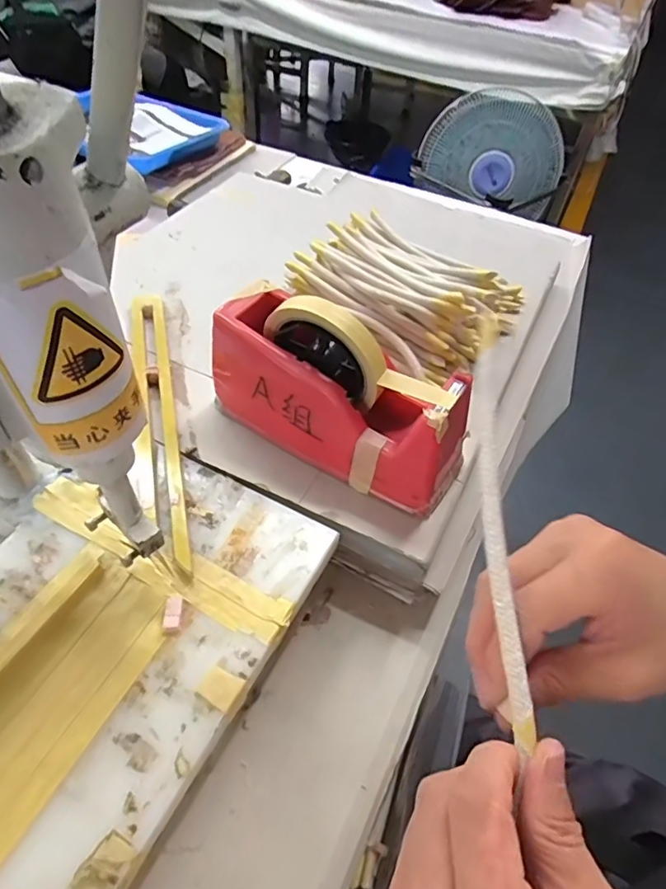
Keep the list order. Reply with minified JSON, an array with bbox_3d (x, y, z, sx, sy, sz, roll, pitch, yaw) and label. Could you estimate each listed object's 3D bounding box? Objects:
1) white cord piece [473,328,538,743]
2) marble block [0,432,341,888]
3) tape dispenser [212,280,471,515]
[{"bbox_3d":[0.076,0.029,0.251,0.015,0.006,0.195,2,71,-4],"label":"white cord piece"},{"bbox_3d":[-0.150,0.124,0.331,0.197,0.013,0.294,24,51,15],"label":"marble block"},{"bbox_3d":[0.003,-0.043,0.398,0.197,0.114,0.064,30,54,19],"label":"tape dispenser"}]

